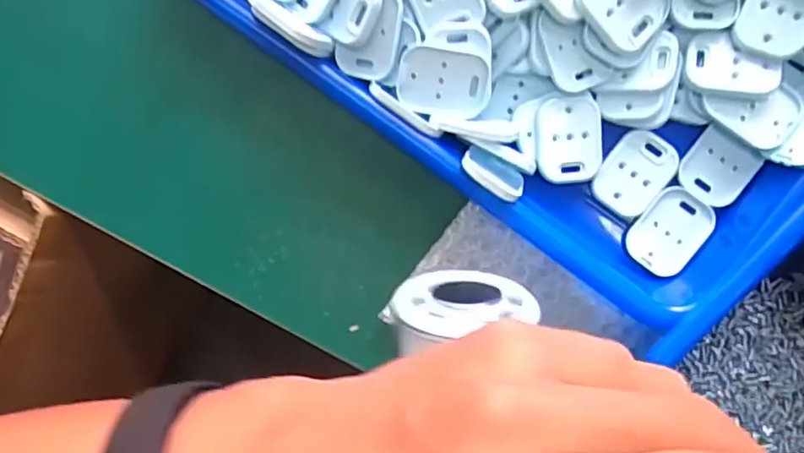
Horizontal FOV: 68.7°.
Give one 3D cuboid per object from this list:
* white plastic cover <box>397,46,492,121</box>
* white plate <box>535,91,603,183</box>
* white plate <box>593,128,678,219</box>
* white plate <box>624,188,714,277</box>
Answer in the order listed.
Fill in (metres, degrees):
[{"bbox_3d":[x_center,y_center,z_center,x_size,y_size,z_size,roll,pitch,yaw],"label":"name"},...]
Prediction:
[{"bbox_3d":[0.019,-0.063,0.262,0.041,0.004,0.029,8,112,0],"label":"white plastic cover"},{"bbox_3d":[0.078,-0.041,0.275,0.030,0.004,0.040,-6,94,4],"label":"white plate"},{"bbox_3d":[0.110,-0.025,0.277,0.029,0.004,0.039,34,96,1],"label":"white plate"},{"bbox_3d":[0.126,0.002,0.278,0.030,0.004,0.040,37,96,0],"label":"white plate"}]

